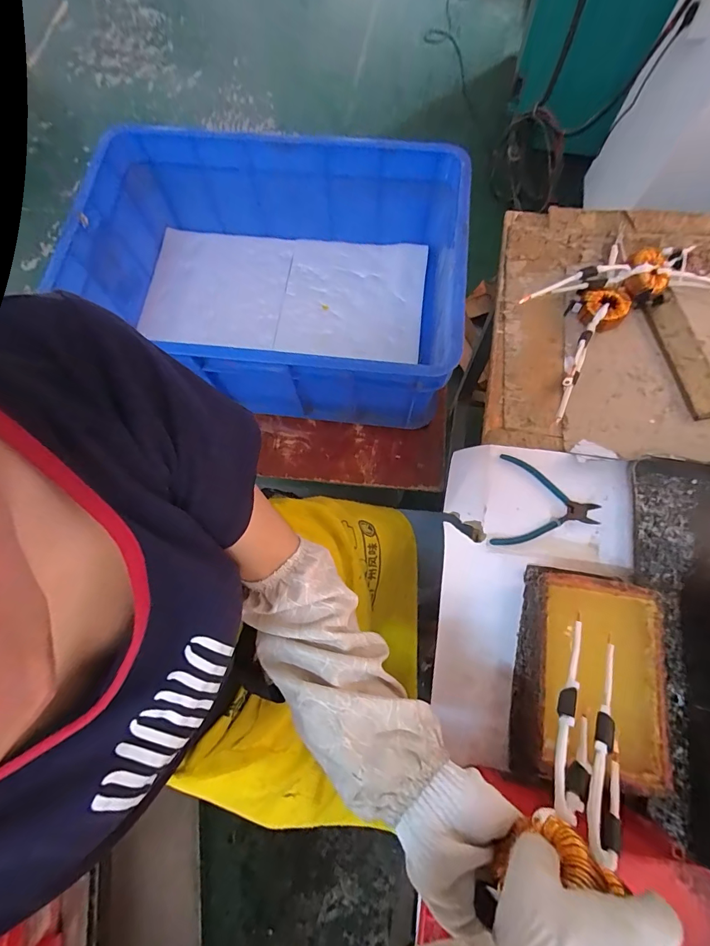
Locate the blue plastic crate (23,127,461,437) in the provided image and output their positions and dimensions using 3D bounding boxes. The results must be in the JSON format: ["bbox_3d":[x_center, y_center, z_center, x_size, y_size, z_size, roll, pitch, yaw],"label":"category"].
[{"bbox_3d":[-0.139,-0.330,0.687,0.604,0.192,0.410,8,73,4],"label":"blue plastic crate"}]

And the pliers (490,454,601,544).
[{"bbox_3d":[0.258,0.046,0.538,0.131,0.008,0.124,10,73,5],"label":"pliers"}]

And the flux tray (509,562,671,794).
[{"bbox_3d":[0.265,0.226,0.447,0.143,0.066,0.220,9,73,4],"label":"flux tray"}]

